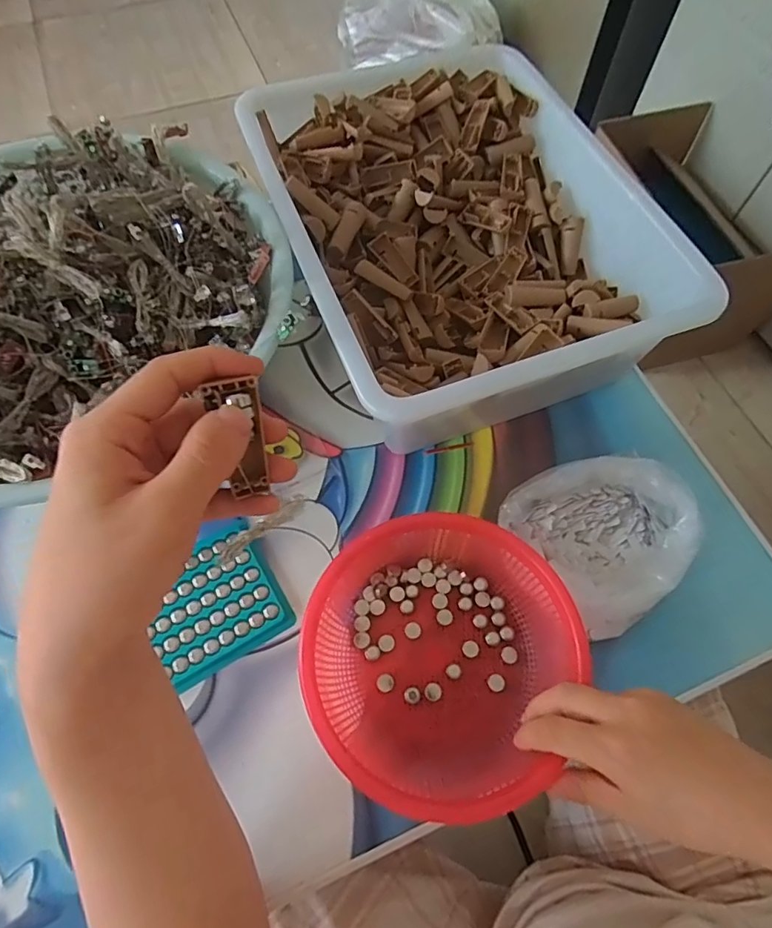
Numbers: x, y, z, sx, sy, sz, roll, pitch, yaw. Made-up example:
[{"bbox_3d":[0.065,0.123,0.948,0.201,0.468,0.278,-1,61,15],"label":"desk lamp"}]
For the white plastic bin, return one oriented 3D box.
[{"bbox_3d":[0.057,-0.200,0.480,0.286,0.112,0.354,-20,66,-10],"label":"white plastic bin"}]

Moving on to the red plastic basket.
[{"bbox_3d":[0.033,0.125,0.352,0.166,0.050,0.170,0,65,-1],"label":"red plastic basket"}]

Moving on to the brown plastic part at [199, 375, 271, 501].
[{"bbox_3d":[-0.057,-0.010,0.211,0.019,0.047,0.009,-8,25,-5],"label":"brown plastic part"}]

